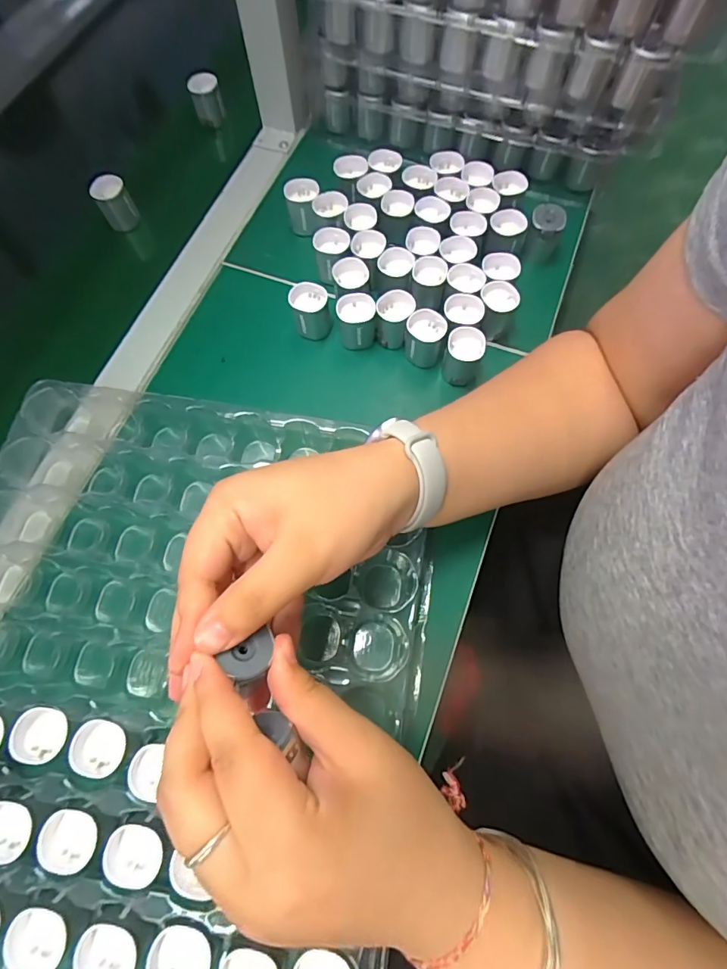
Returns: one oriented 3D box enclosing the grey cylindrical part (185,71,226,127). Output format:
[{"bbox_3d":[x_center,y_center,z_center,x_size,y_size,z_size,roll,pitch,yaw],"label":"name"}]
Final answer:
[{"bbox_3d":[-0.166,-0.410,0.491,0.031,0.040,0.028,-17,70,-5],"label":"grey cylindrical part"}]

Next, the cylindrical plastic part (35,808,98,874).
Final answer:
[{"bbox_3d":[-0.157,0.191,0.248,0.029,0.012,0.030,0,69,1],"label":"cylindrical plastic part"}]

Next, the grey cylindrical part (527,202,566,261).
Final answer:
[{"bbox_3d":[0.155,-0.216,0.396,0.027,0.024,0.040,21,71,8],"label":"grey cylindrical part"}]

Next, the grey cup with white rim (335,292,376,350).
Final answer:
[{"bbox_3d":[-0.005,-0.131,0.376,0.031,0.038,0.027,-3,69,0],"label":"grey cup with white rim"}]

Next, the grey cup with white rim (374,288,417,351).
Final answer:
[{"bbox_3d":[0.025,-0.133,0.376,0.029,0.037,0.030,0,69,1],"label":"grey cup with white rim"}]

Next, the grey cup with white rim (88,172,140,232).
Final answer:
[{"bbox_3d":[-0.237,-0.269,0.442,0.032,0.040,0.027,-26,71,-9],"label":"grey cup with white rim"}]

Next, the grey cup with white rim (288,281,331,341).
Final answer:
[{"bbox_3d":[-0.043,-0.144,0.384,0.029,0.038,0.027,0,69,1],"label":"grey cup with white rim"}]

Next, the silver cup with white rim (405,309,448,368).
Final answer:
[{"bbox_3d":[0.049,-0.114,0.368,0.031,0.035,0.033,8,69,4],"label":"silver cup with white rim"}]

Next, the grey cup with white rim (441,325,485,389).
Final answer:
[{"bbox_3d":[0.078,-0.100,0.363,0.027,0.035,0.029,0,69,1],"label":"grey cup with white rim"}]

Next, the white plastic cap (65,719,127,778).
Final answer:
[{"bbox_3d":[-0.150,0.150,0.262,0.030,0.013,0.029,0,69,1],"label":"white plastic cap"}]

